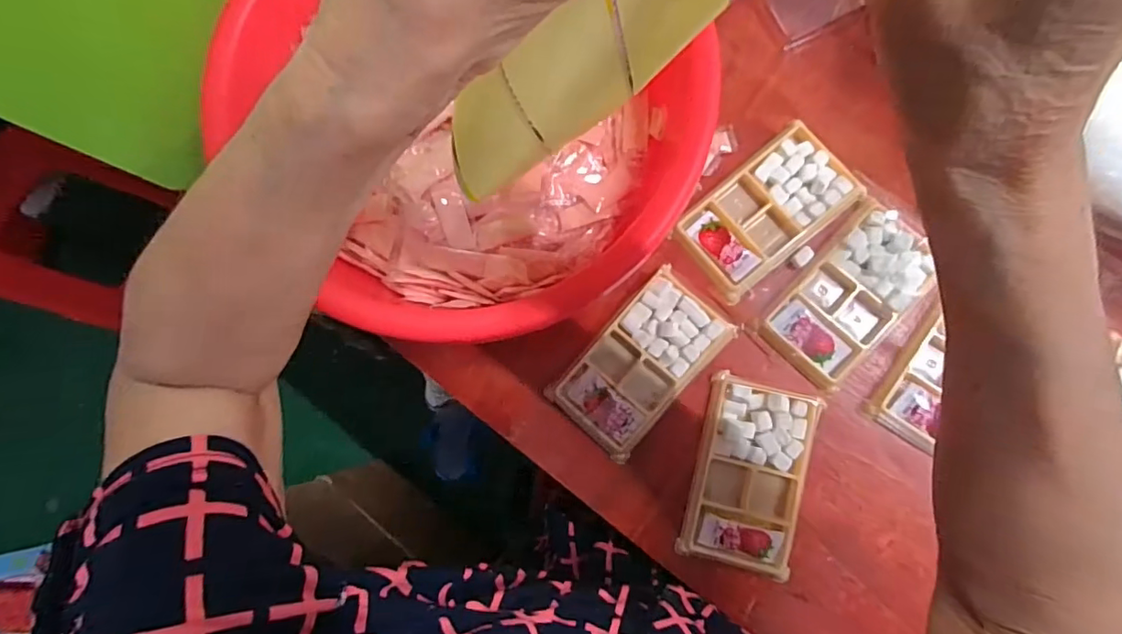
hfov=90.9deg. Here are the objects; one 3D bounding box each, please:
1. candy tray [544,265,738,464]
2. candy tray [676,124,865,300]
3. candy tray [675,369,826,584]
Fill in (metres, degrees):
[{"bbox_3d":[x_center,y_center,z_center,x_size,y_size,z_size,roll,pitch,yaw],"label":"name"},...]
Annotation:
[{"bbox_3d":[0.061,0.036,0.421,0.076,0.014,0.135,42,89,9],"label":"candy tray"},{"bbox_3d":[0.159,-0.081,0.429,0.136,0.013,0.078,-41,81,0],"label":"candy tray"},{"bbox_3d":[0.138,0.116,0.401,0.079,0.016,0.132,14,85,7],"label":"candy tray"}]

